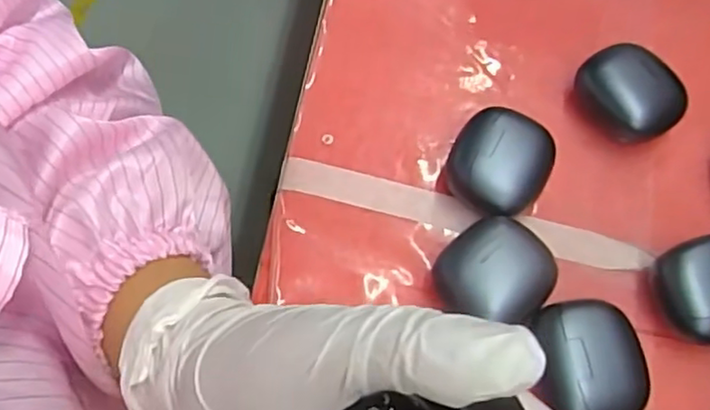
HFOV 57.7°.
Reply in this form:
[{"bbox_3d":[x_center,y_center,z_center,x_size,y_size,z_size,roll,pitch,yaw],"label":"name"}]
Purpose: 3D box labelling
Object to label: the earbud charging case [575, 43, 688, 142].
[{"bbox_3d":[0.153,-0.061,0.359,0.042,0.031,0.055,-32,73,-15],"label":"earbud charging case"}]

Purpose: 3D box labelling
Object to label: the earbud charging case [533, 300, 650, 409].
[{"bbox_3d":[0.107,0.074,0.301,0.049,0.031,0.054,5,68,-1],"label":"earbud charging case"}]

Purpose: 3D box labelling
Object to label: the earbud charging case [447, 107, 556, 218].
[{"bbox_3d":[0.076,-0.021,0.339,0.049,0.028,0.053,30,70,9],"label":"earbud charging case"}]

